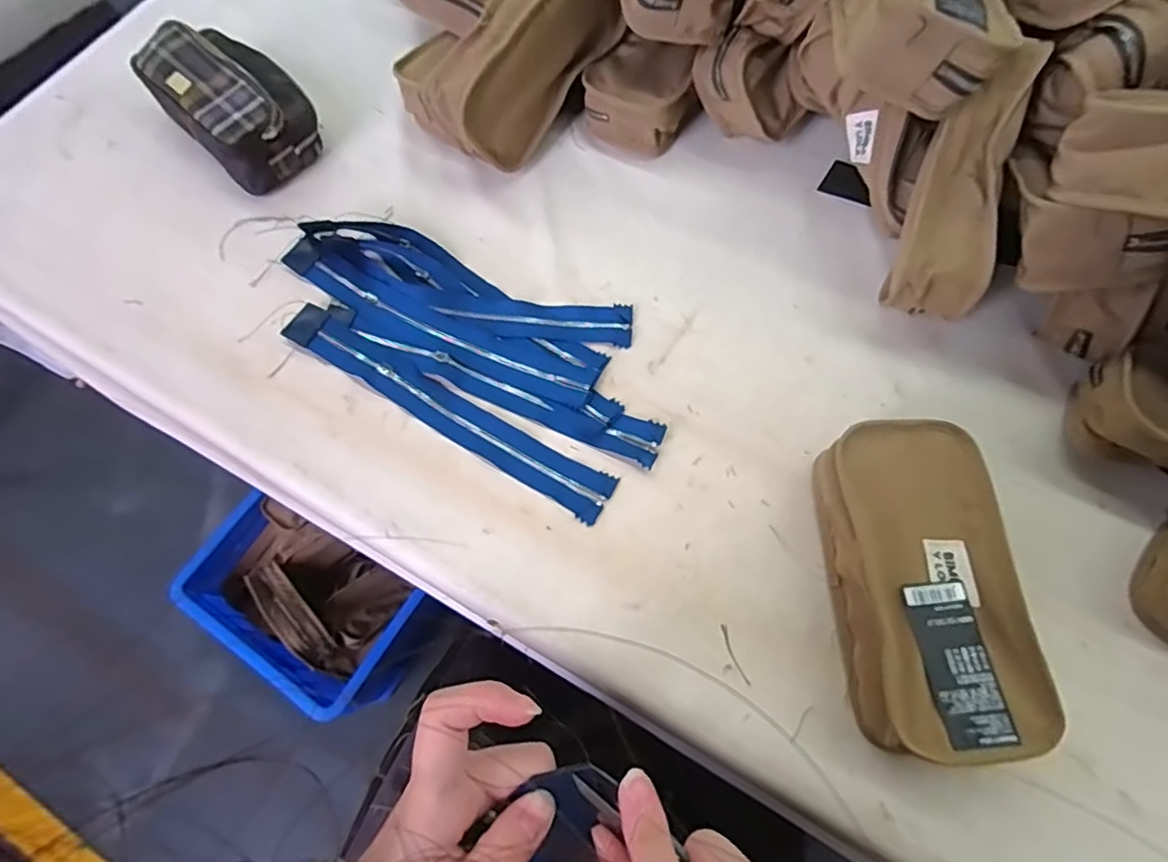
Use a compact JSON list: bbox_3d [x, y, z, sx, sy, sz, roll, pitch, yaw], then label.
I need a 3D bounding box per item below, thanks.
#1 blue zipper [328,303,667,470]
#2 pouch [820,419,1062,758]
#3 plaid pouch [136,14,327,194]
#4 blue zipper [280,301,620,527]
[{"bbox_3d":[-0.076,-0.040,0.455,0.284,0.009,0.031,23,71,11],"label":"blue zipper"},{"bbox_3d":[0.200,0.089,0.356,0.090,0.049,0.186,-3,68,1],"label":"pouch"},{"bbox_3d":[-0.319,-0.302,0.544,0.104,0.067,0.169,-41,72,-14],"label":"plaid pouch"},{"bbox_3d":[-0.109,-0.020,0.446,0.290,0.007,0.035,30,72,13],"label":"blue zipper"}]

